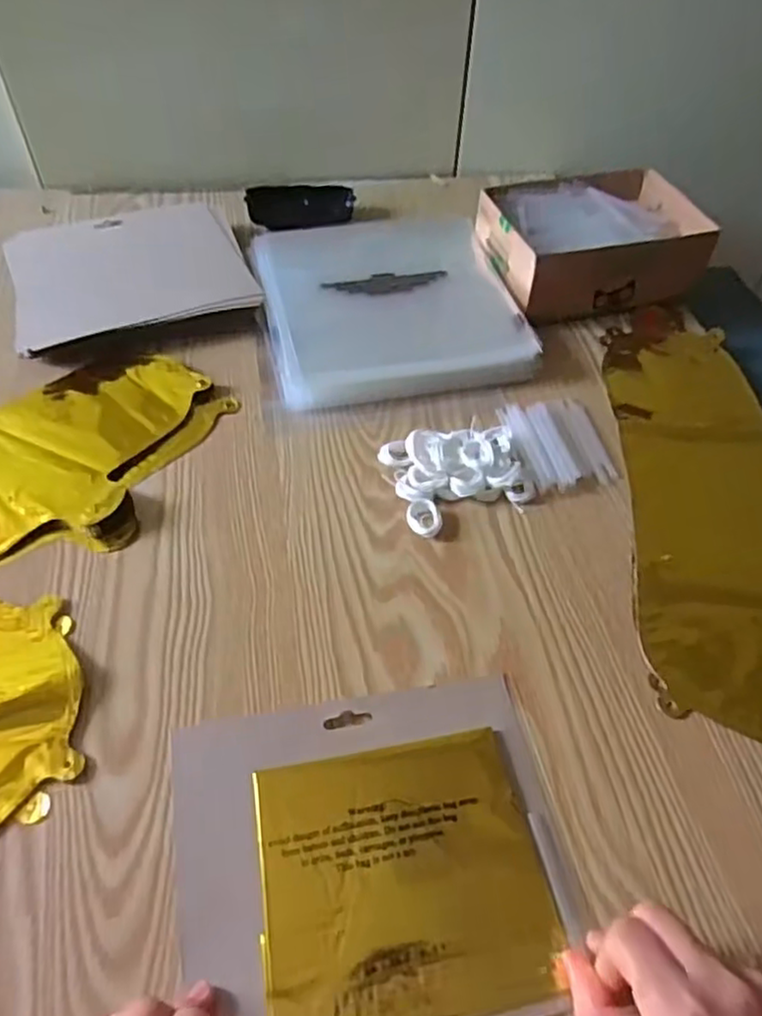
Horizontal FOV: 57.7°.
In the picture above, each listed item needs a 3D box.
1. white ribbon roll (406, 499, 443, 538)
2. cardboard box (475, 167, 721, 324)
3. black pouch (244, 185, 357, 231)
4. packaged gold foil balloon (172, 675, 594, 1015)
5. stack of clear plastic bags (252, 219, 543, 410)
[{"bbox_3d":[0.030,0.007,0.478,0.025,0.012,0.028,6,51,4],"label":"white ribbon roll"},{"bbox_3d":[0.194,-0.246,0.646,0.197,0.068,0.137,-14,53,-12],"label":"cardboard box"},{"bbox_3d":[-0.083,-0.313,0.718,0.108,0.026,0.040,-3,51,-4],"label":"black pouch"},{"bbox_3d":[-0.004,0.174,0.352,0.191,0.010,0.164,-9,52,-8],"label":"packaged gold foil balloon"},{"bbox_3d":[0.001,-0.194,0.631,0.212,0.027,0.246,-10,52,-9],"label":"stack of clear plastic bags"}]

